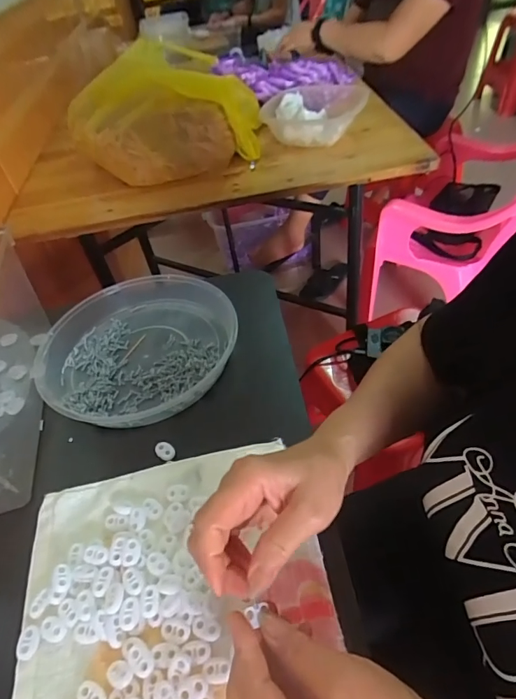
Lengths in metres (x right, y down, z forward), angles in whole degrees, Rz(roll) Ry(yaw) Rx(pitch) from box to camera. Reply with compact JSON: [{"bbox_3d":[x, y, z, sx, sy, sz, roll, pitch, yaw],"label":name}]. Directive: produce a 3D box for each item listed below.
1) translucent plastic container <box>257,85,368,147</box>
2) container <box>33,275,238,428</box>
[{"bbox_3d":[0.133,-0.531,0.972,0.207,0.070,0.291,4,48,13],"label":"translucent plastic container"},{"bbox_3d":[-0.146,-0.006,0.528,0.228,0.047,0.222,-5,46,5],"label":"container"}]

